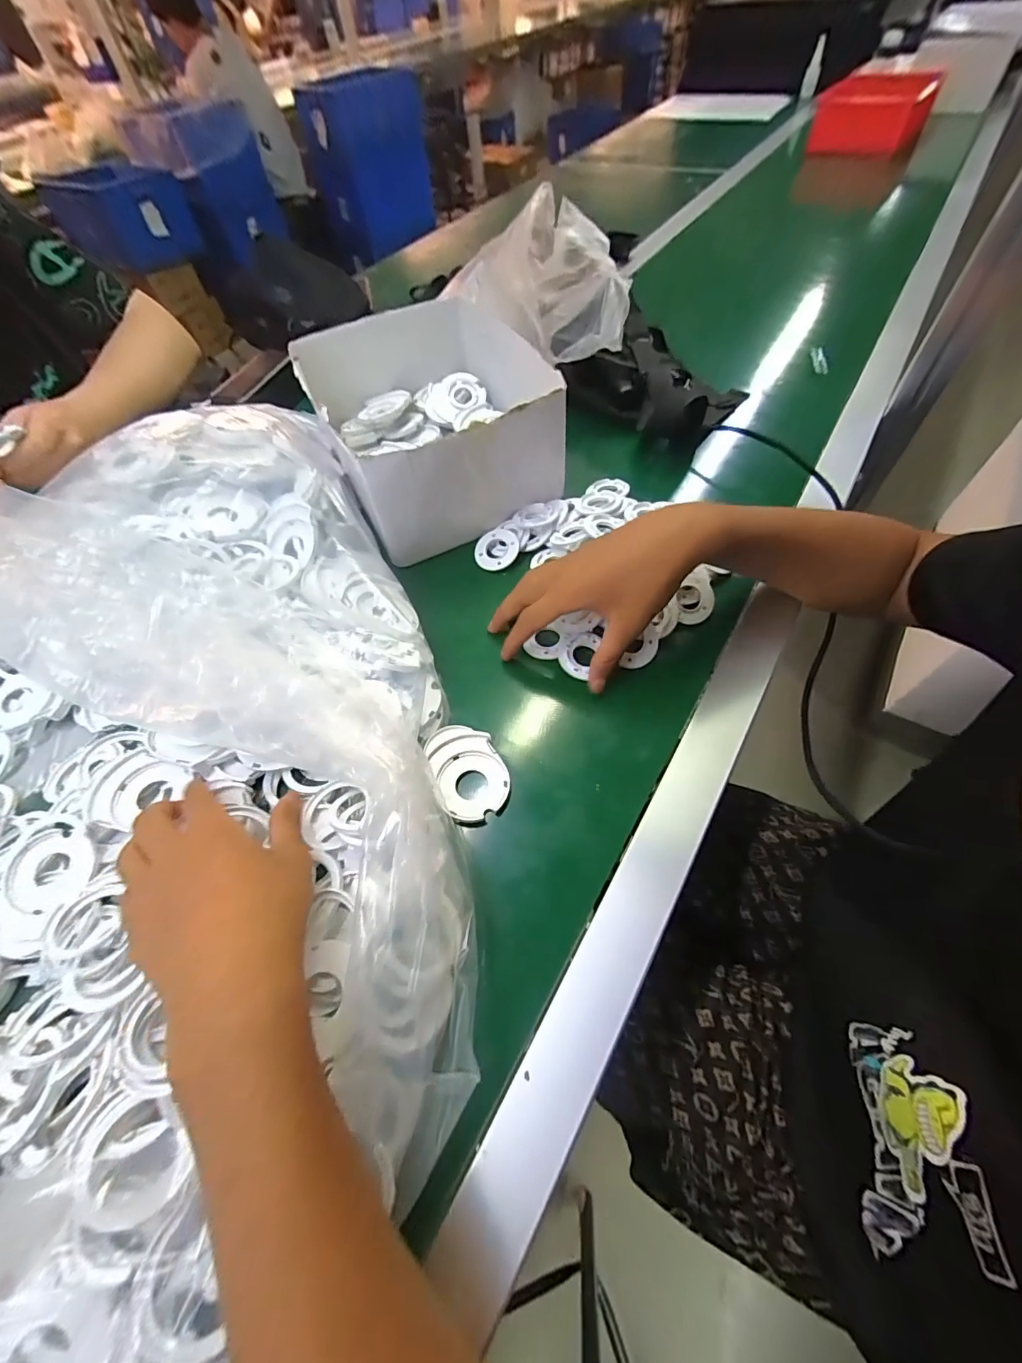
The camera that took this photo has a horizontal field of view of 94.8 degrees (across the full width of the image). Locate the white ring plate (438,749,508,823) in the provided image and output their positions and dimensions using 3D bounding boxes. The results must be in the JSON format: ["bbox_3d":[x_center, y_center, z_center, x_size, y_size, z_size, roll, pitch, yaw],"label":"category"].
[{"bbox_3d":[-0.027,0.072,0.336,0.049,0.004,0.050,-2,58,4],"label":"white ring plate"}]

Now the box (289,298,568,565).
[{"bbox_3d":[-0.079,-0.274,0.491,0.206,0.106,0.251,-25,59,-11],"label":"box"}]

